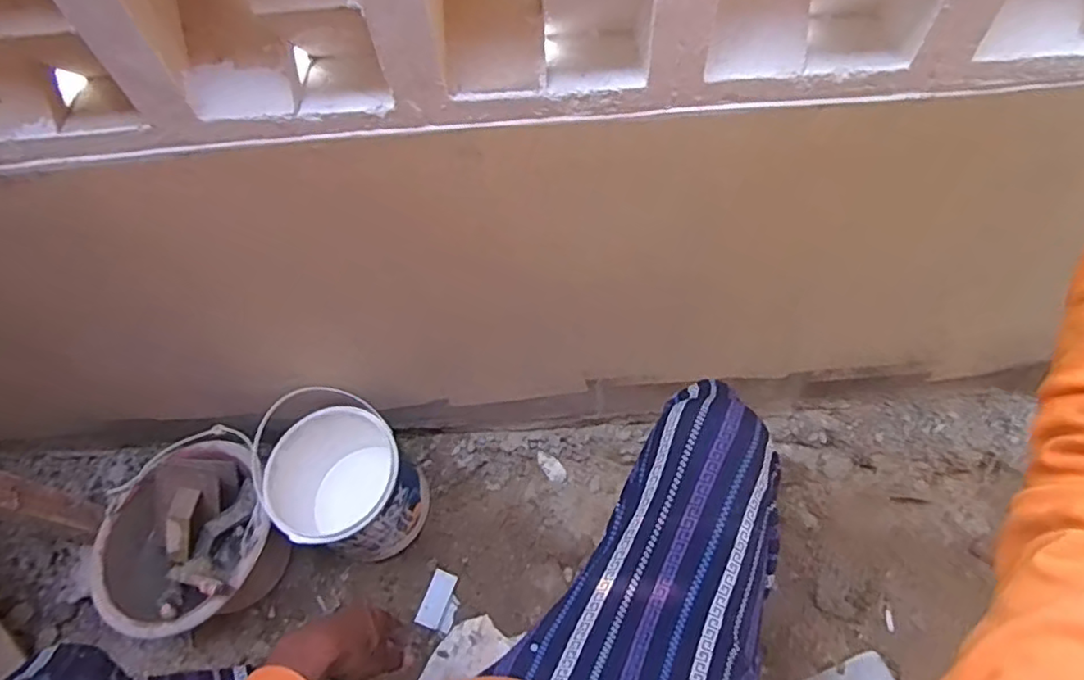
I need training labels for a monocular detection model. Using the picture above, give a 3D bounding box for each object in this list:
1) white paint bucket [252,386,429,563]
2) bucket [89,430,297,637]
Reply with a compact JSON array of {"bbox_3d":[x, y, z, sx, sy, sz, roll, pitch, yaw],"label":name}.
[{"bbox_3d":[-0.291,0.215,0.905,0.208,0.206,0.186,25,64,18],"label":"white paint bucket"},{"bbox_3d":[-0.492,0.288,0.879,0.244,0.149,0.261,-16,59,-5],"label":"bucket"}]

